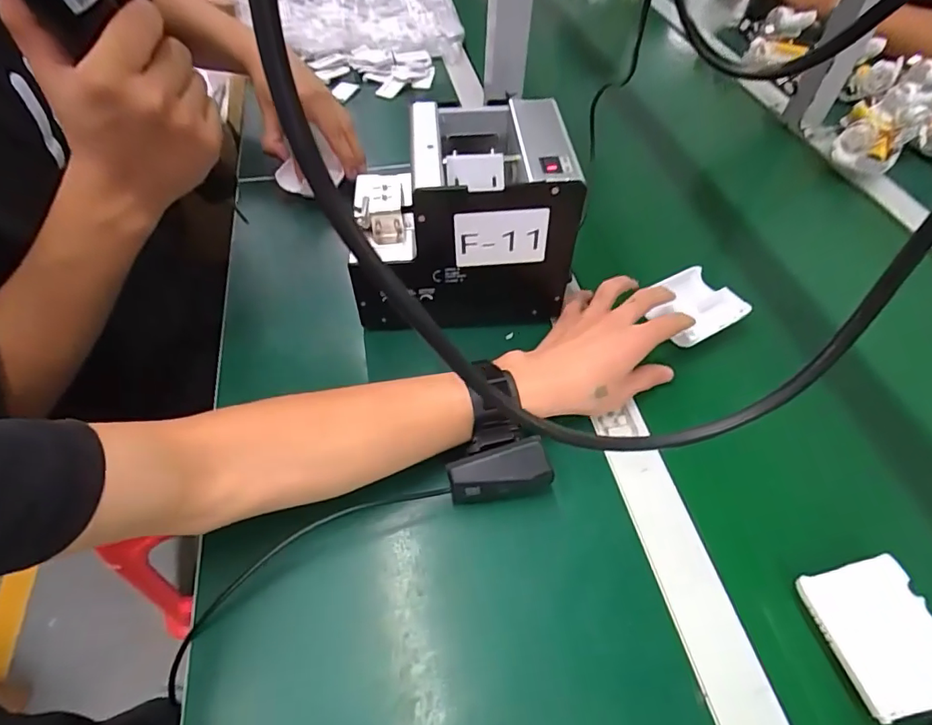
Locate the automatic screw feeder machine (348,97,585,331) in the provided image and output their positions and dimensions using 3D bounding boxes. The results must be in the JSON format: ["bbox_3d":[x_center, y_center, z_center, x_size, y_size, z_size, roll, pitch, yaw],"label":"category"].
[{"bbox_3d":[-0.007,-0.134,0.464,0.183,0.144,0.139,-4,54,-2],"label":"automatic screw feeder machine"}]

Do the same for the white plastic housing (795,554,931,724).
[{"bbox_3d":[0.256,0.167,0.319,0.065,0.014,0.079,-10,54,-7],"label":"white plastic housing"}]

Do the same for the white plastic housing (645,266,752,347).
[{"bbox_3d":[0.209,-0.054,0.477,0.081,0.013,0.069,-26,58,-17],"label":"white plastic housing"}]

